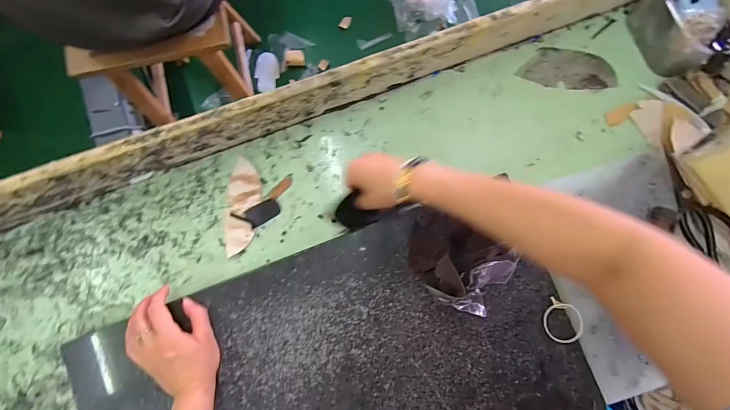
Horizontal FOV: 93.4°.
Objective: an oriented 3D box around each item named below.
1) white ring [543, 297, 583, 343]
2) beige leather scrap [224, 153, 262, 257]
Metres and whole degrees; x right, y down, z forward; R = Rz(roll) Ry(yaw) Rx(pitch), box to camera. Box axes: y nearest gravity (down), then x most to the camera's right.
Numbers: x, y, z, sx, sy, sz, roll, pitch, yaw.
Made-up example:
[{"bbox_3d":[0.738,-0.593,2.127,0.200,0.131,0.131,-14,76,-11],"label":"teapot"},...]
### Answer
[{"bbox_3d":[0.260,0.154,0.449,0.054,0.005,0.050,0,84,0],"label":"white ring"},{"bbox_3d":[-0.176,0.003,0.485,0.045,0.019,0.131,8,84,0],"label":"beige leather scrap"}]

